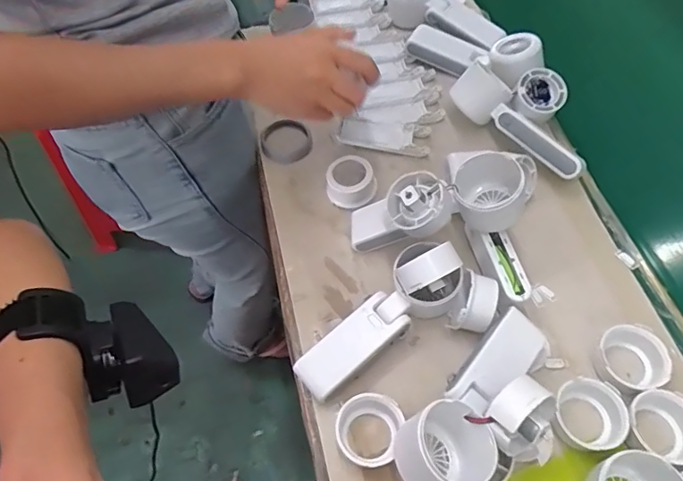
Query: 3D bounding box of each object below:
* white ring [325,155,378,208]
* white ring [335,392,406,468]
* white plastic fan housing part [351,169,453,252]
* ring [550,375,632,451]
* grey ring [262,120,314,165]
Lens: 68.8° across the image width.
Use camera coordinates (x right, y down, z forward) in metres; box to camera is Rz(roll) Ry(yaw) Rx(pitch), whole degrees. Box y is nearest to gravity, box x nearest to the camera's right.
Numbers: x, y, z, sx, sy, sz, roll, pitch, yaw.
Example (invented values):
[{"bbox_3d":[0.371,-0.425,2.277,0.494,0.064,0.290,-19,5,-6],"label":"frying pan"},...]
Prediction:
[{"bbox_3d":[0.010,-0.060,0.518,0.050,0.032,0.045,-6,58,-1],"label":"white ring"},{"bbox_3d":[0.020,0.151,0.397,0.050,0.036,0.051,-1,58,2],"label":"white ring"},{"bbox_3d":[0.052,-0.020,0.462,0.051,0.114,0.054,36,52,-23],"label":"white plastic fan housing part"},{"bbox_3d":[0.197,0.138,0.395,0.048,0.026,0.053,-26,60,-13],"label":"ring"},{"bbox_3d":[-0.062,-0.113,0.567,0.057,0.010,0.059,-1,58,2],"label":"grey ring"}]

